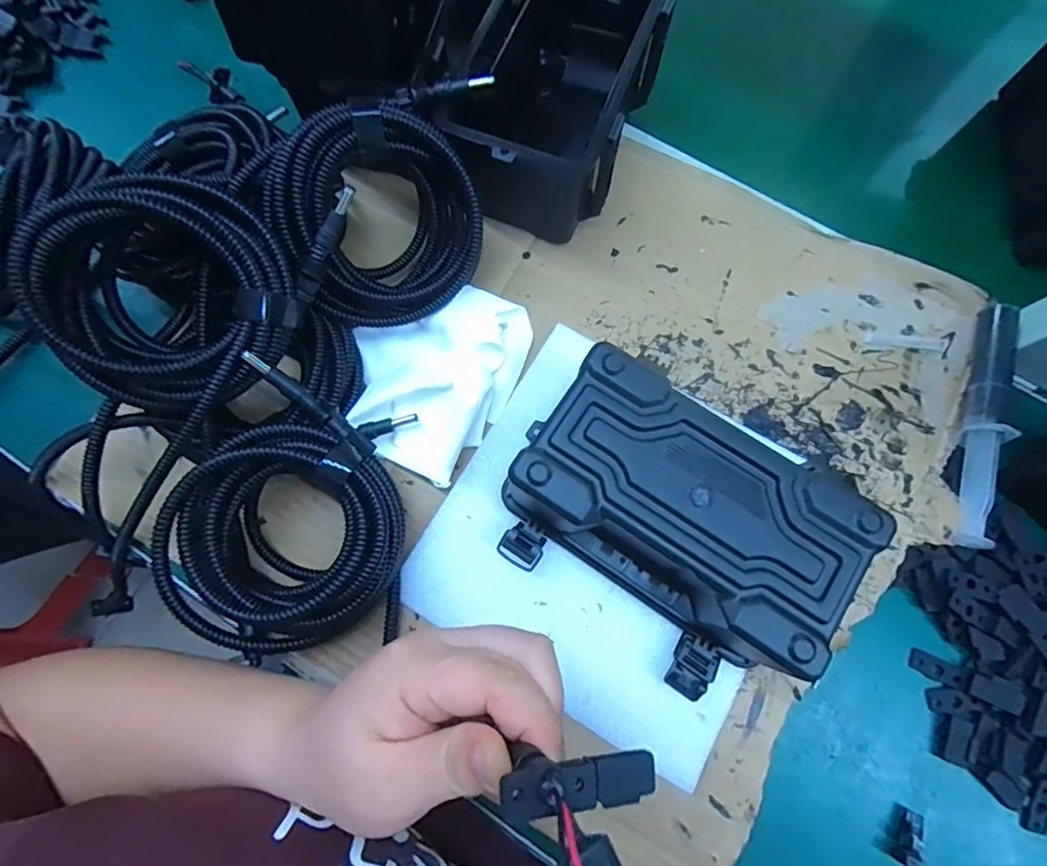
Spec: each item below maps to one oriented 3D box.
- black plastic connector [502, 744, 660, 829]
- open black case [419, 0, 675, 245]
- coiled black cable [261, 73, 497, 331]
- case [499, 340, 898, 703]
[{"bbox_3d":[0.019,0.106,0.157,0.051,0.008,0.016,11,72,-25],"label":"black plastic connector"},{"bbox_3d":[0.022,-0.231,0.360,0.111,0.089,0.184,21,74,5],"label":"open black case"},{"bbox_3d":[-0.080,-0.131,0.318,0.136,0.122,0.053,-21,31,-13],"label":"coiled black cable"},{"bbox_3d":[0.072,0.050,0.276,0.156,0.087,0.108,37,76,9],"label":"case"}]

